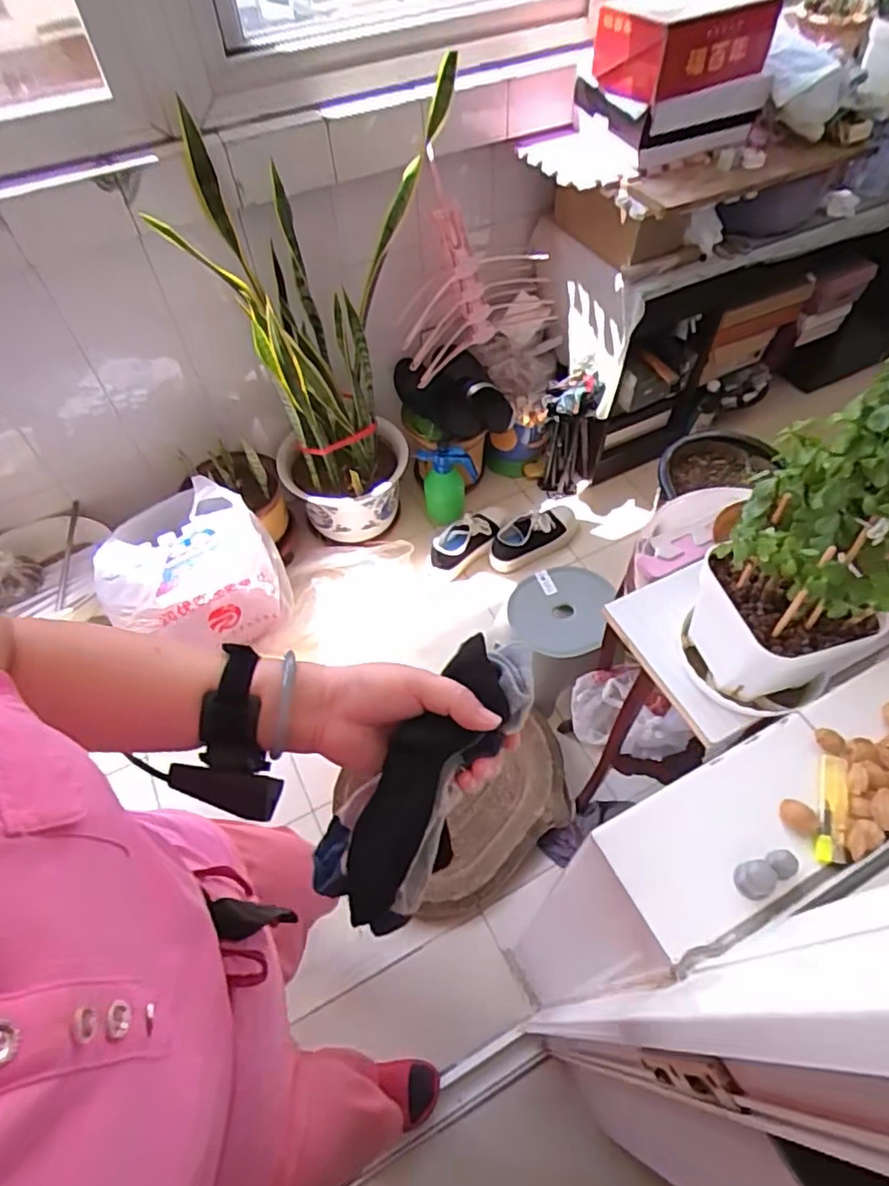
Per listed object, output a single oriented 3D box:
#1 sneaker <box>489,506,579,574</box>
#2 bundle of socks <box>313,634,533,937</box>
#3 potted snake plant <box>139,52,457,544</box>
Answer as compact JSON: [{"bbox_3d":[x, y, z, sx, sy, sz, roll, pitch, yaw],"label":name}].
[{"bbox_3d":[0.234,-0.147,1.643,0.270,0.086,0.103,-30,59,-18],"label":"sneaker"},{"bbox_3d":[-0.013,0.119,0.413,0.080,0.056,0.205,33,90,22],"label":"bundle of socks"},{"bbox_3d":[-0.215,-0.540,1.410,0.340,0.820,0.471,31,61,21],"label":"potted snake plant"}]

